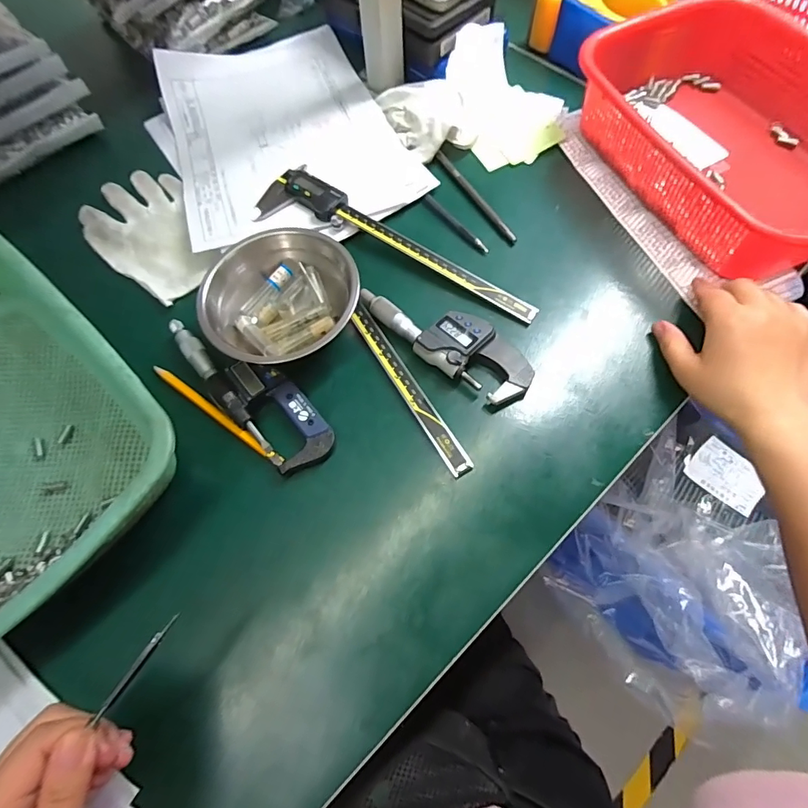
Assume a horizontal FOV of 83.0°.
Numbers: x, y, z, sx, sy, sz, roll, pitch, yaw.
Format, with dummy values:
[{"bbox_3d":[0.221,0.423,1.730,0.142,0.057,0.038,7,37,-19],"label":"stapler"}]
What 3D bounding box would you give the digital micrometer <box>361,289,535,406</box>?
[{"bbox_3d":[0.034,-0.057,0.384,0.158,0.020,0.054,33,72,15],"label":"digital micrometer"}]

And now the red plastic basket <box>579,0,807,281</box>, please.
[{"bbox_3d":[0.300,-0.250,0.422,0.194,0.087,0.267,-24,68,-7],"label":"red plastic basket"}]

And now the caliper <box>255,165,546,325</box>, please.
[{"bbox_3d":[-0.007,-0.150,0.429,0.286,0.019,0.066,26,71,13],"label":"caliper"}]

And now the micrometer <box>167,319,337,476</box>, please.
[{"bbox_3d":[-0.128,-0.014,0.375,0.173,0.016,0.052,41,75,17],"label":"micrometer"}]

